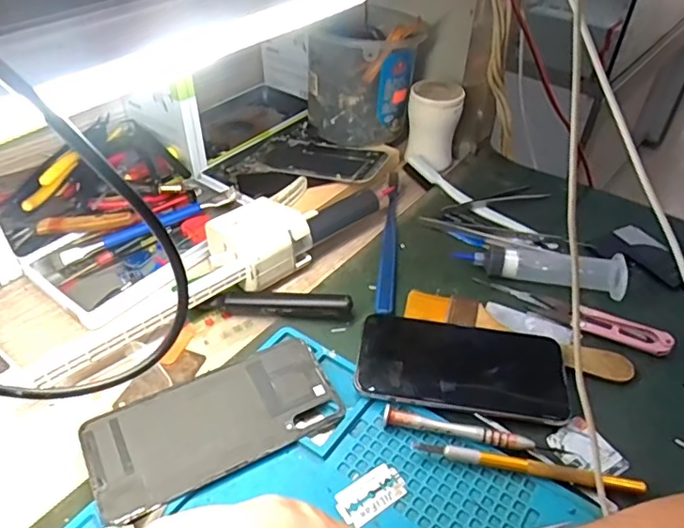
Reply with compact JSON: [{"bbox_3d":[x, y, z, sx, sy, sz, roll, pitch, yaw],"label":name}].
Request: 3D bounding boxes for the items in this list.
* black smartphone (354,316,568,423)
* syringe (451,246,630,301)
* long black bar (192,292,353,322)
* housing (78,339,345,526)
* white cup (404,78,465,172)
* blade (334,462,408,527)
[{"bbox_3d":[0.083,0.069,0.391,0.140,0.015,0.075,7,41,5],"label":"black smartphone"},{"bbox_3d":[0.165,-0.001,0.464,0.131,0.027,0.032,15,43,14],"label":"syringe"},{"bbox_3d":[-0.051,0.029,0.430,0.118,0.016,0.020,5,41,3],"label":"long black bar"},{"bbox_3d":[-0.079,0.099,0.352,0.151,0.013,0.068,-20,46,-24],"label":"housing"},{"bbox_3d":[0.094,-0.142,0.583,0.054,0.080,0.050,8,41,7],"label":"white cup"},{"bbox_3d":[0.017,0.133,0.326,0.041,0.004,0.023,-24,48,-27],"label":"blade"}]

